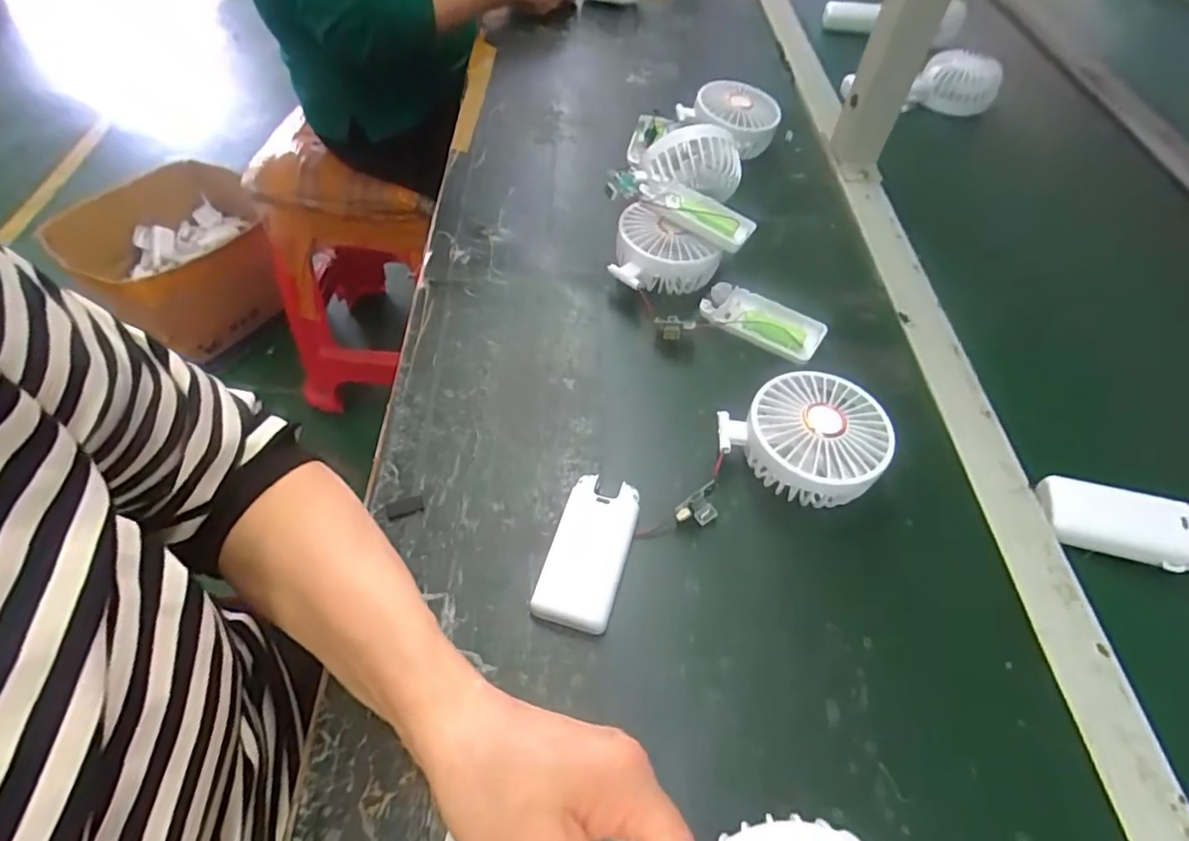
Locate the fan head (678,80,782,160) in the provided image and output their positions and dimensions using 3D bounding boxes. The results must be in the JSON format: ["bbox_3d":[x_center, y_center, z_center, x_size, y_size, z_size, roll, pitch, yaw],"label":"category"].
[{"bbox_3d":[0.141,-0.310,0.635,0.083,0.041,0.088,-34,62,-26],"label":"fan head"}]

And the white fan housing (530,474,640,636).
[{"bbox_3d":[-0.002,0.075,0.361,0.044,0.017,0.086,15,53,8],"label":"white fan housing"}]

